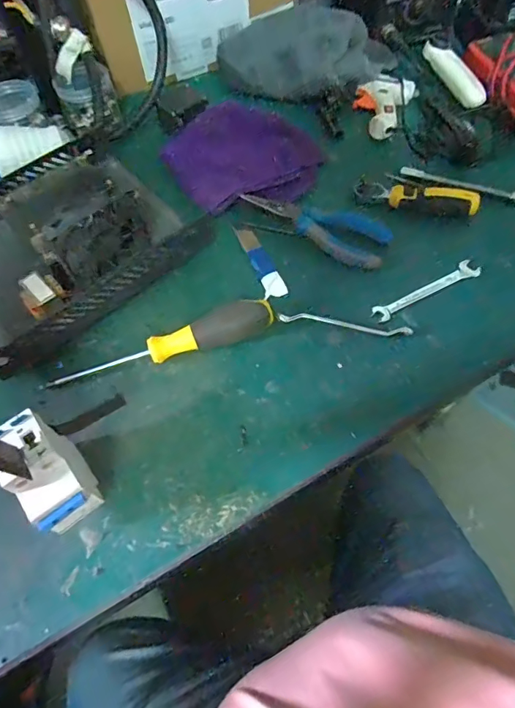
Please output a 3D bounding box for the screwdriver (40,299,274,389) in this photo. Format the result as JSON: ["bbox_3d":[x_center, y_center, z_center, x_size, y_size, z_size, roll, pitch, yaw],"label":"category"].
[{"bbox_3d":[-0.083,-0.007,0.387,0.201,0.027,0.026,-20,62,-8],"label":"screwdriver"}]

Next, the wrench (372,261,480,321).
[{"bbox_3d":[0.162,-0.062,0.423,0.114,0.006,0.019,-26,63,-11],"label":"wrench"}]

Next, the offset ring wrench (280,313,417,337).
[{"bbox_3d":[0.079,-0.028,0.403,0.117,0.014,0.011,7,62,7],"label":"offset ring wrench"}]

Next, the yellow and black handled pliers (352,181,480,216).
[{"bbox_3d":[0.166,-0.170,0.465,0.121,0.027,0.029,10,62,8],"label":"yellow and black handled pliers"}]

